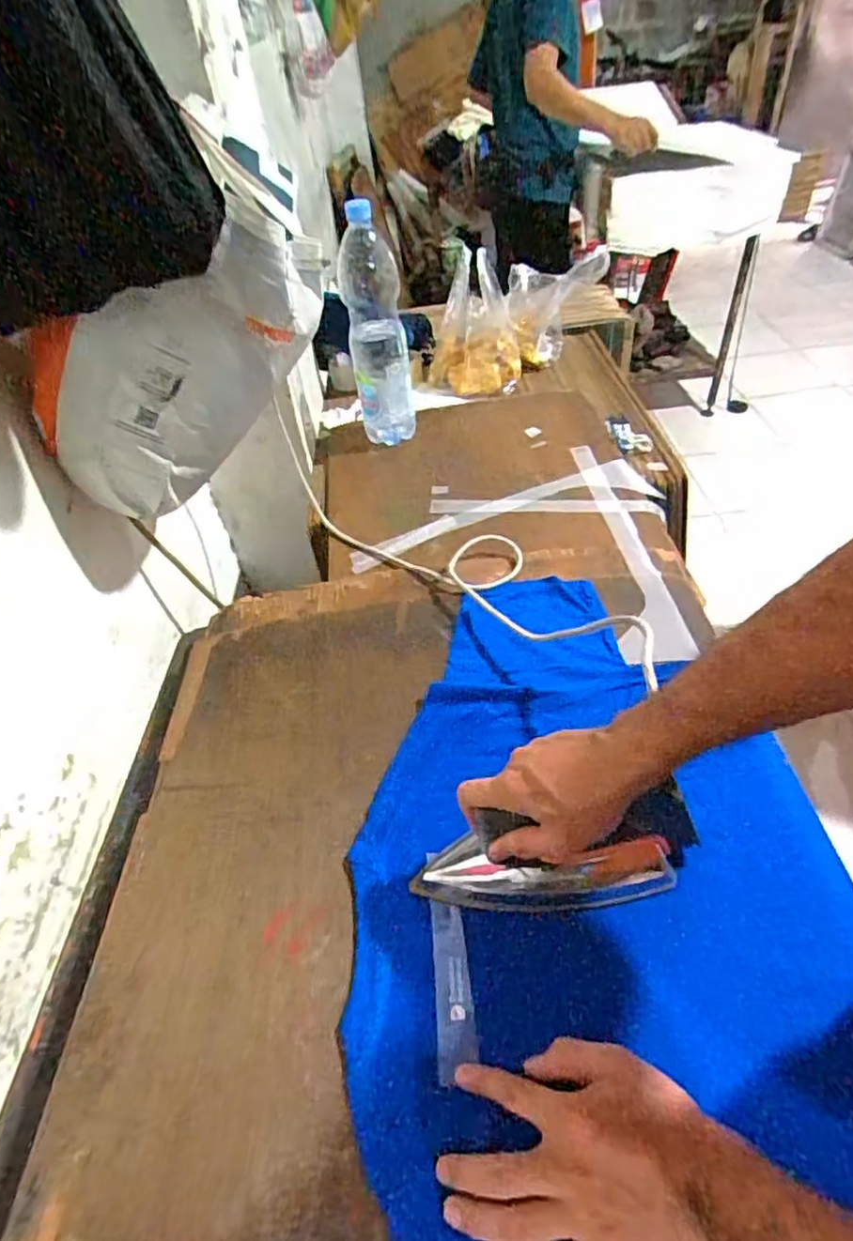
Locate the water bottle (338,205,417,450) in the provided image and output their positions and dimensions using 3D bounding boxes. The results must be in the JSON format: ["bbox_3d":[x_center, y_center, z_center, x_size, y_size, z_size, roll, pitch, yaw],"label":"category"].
[{"bbox_3d":[-0.077,-0.447,0.980,0.088,0.338,0.086,-10,44,-2],"label":"water bottle"}]

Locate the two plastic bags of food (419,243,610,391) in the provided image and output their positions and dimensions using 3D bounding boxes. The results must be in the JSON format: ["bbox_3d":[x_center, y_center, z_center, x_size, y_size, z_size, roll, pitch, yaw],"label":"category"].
[{"bbox_3d":[0.163,-0.597,1.223,0.395,0.168,0.173,-36,50,-26],"label":"two plastic bags of food"}]

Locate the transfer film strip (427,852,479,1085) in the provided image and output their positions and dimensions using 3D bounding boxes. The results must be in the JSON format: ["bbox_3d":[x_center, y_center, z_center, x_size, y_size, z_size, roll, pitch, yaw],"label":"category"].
[{"bbox_3d":[0.019,0.262,0.498,0.028,0.009,0.160,-9,42,4],"label":"transfer film strip"}]

